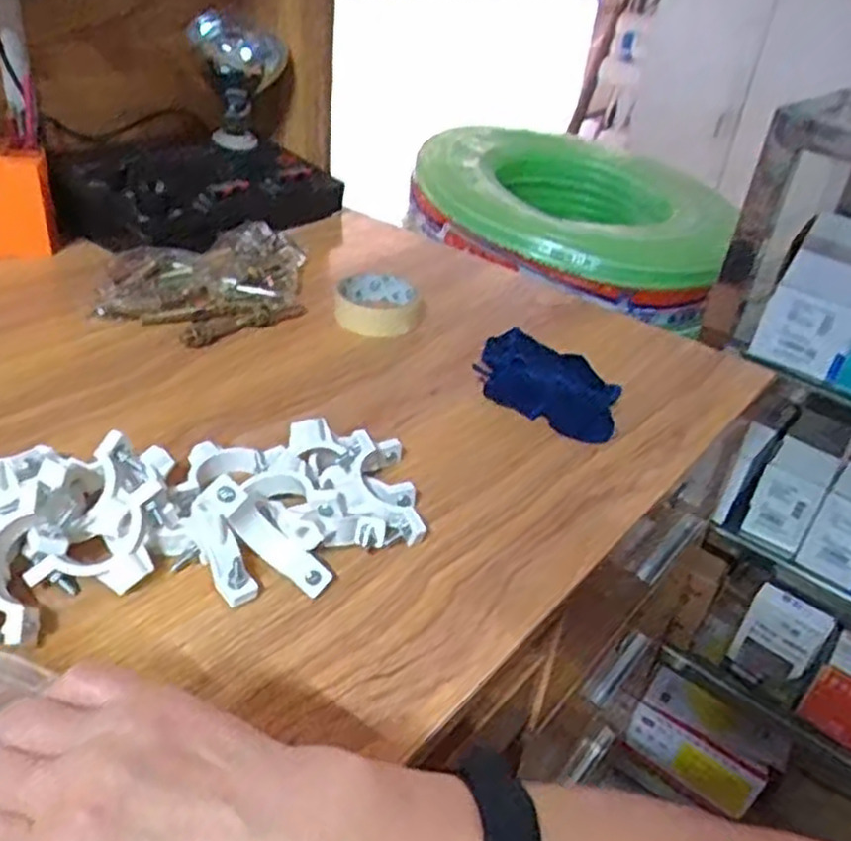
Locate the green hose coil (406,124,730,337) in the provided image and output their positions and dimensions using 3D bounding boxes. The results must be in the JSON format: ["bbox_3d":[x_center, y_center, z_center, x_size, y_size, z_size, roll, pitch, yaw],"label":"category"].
[{"bbox_3d":[0.225,-0.318,1.182,0.433,0.139,0.456,19,35,15],"label":"green hose coil"}]

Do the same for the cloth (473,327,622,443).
[{"bbox_3d":[0.106,-0.038,0.679,0.089,0.033,0.153,-22,44,-36],"label":"cloth"}]

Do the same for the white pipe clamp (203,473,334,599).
[{"bbox_3d":[-0.094,0.069,0.456,0.088,0.031,0.022,44,38,-3],"label":"white pipe clamp"}]

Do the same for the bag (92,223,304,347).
[{"bbox_3d":[-0.207,-0.142,0.770,0.175,0.039,0.218,18,35,14],"label":"bag"}]

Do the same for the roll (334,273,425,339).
[{"bbox_3d":[-0.046,-0.114,0.767,0.086,0.030,0.088,5,34,-4],"label":"roll"}]

